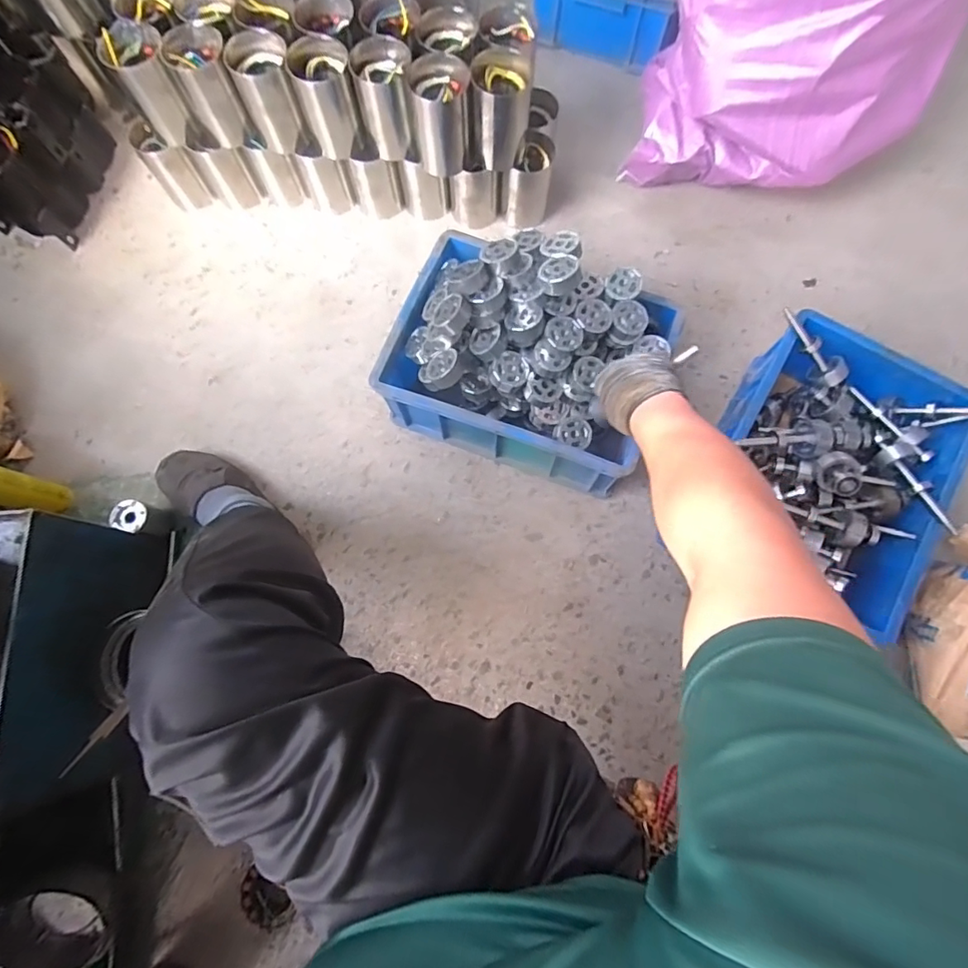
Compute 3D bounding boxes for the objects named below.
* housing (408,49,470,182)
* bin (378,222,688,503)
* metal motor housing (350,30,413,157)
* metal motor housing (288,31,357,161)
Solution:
[{"bbox_3d":[-0.068,-0.584,0.825,0.089,0.145,0.075,-7,76,-1],"label":"housing"},{"bbox_3d":[0.065,-0.196,0.773,0.393,0.251,0.283,20,78,5],"label":"bin"},{"bbox_3d":[-0.153,-0.610,0.818,0.086,0.134,0.099,-9,76,-2],"label":"metal motor housing"},{"bbox_3d":[-0.249,-0.620,0.834,0.090,0.135,0.078,-11,76,-2],"label":"metal motor housing"}]

